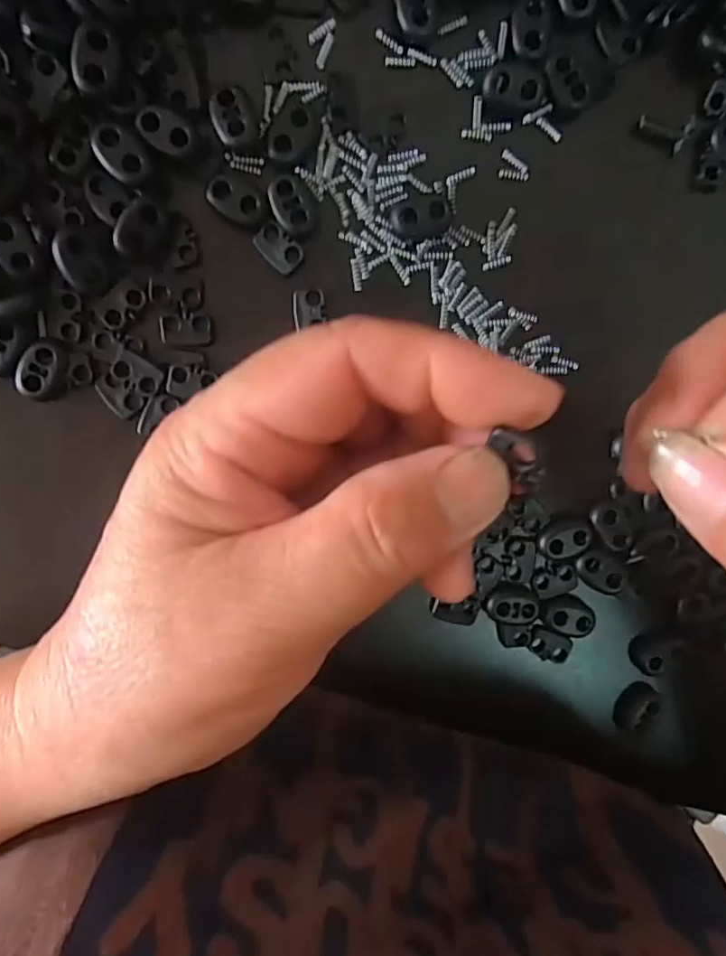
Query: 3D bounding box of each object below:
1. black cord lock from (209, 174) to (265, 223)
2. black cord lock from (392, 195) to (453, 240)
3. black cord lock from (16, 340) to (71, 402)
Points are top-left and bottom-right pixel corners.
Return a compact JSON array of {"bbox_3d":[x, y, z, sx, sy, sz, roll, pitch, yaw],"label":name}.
[{"bbox_3d":[-0.044,-0.097,0.202,0.019,0.005,0.013,27,95,-9],"label":"black cord lock"},{"bbox_3d":[0.022,-0.093,0.208,0.022,0.009,0.012,-18,100,-3],"label":"black cord lock"},{"bbox_3d":[-0.111,-0.037,0.202,0.015,0.004,0.020,26,95,-8],"label":"black cord lock"}]

